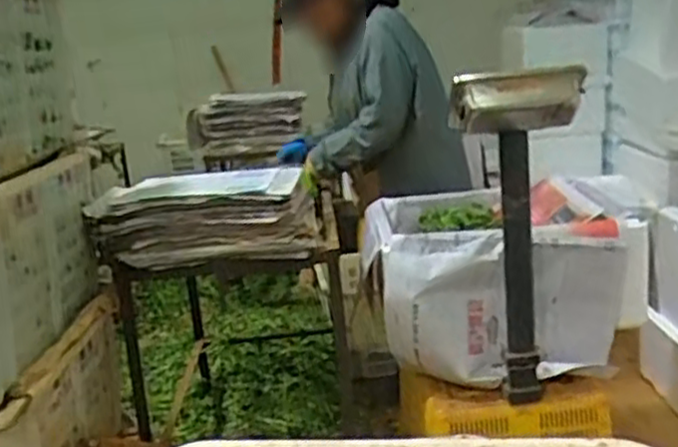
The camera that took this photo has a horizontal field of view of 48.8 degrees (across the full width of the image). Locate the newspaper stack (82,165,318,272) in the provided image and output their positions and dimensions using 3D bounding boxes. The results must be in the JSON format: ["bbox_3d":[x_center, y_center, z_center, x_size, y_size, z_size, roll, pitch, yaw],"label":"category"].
[{"bbox_3d":[-0.318,-0.028,1.839,0.514,0.178,0.358,-7,14,-7],"label":"newspaper stack"}]

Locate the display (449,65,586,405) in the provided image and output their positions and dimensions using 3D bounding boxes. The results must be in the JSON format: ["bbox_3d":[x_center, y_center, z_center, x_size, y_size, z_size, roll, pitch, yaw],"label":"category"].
[{"bbox_3d":[0.387,0.045,1.609,0.256,0.727,0.143,-2,14,13],"label":"display"}]

